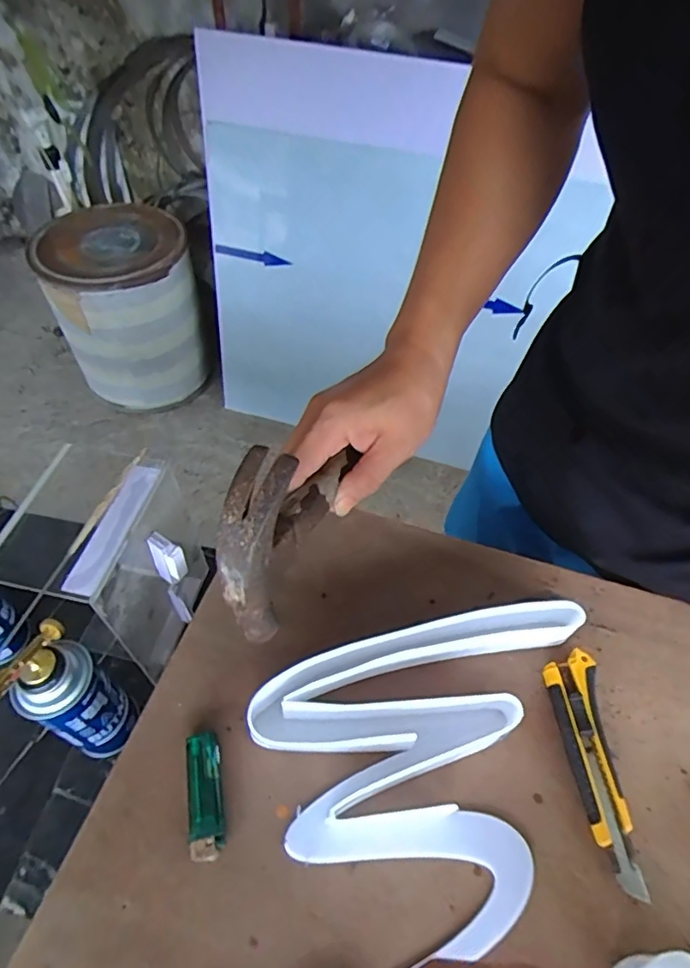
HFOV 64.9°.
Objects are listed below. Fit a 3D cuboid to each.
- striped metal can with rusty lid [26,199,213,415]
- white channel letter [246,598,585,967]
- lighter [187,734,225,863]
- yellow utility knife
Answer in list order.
[{"bbox_3d":[-0.628,-0.497,1.605,0.379,0.473,0.366,2,51,-2],"label":"striped metal can with rusty lid"},{"bbox_3d":[0.086,0.197,0.409,0.277,0.042,0.193,-17,54,-16],"label":"white channel letter"},{"bbox_3d":[-0.103,0.224,0.395,0.025,0.011,0.081,-8,52,-9],"label":"lighter"},{"bbox_3d":[0.191,0.213,0.415,0.041,0.020,0.160,-3,51,-6],"label":"yellow utility knife"}]

